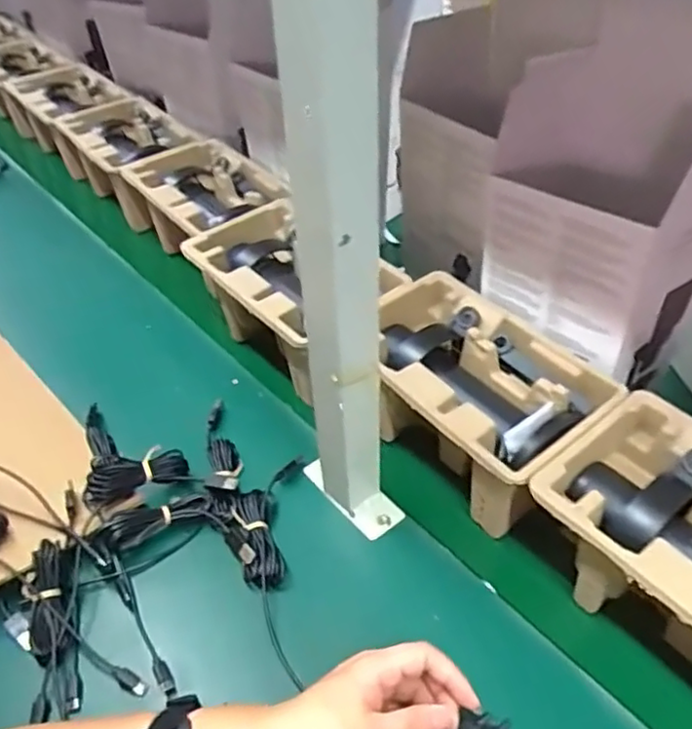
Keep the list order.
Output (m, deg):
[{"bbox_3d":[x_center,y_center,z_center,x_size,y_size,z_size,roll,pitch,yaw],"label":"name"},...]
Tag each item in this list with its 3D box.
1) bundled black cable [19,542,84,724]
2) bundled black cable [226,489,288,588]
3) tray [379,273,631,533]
[{"bbox_3d":[-0.224,0.202,0.492,0.032,0.029,0.125,-14,64,-13],"label":"bundled black cable"},{"bbox_3d":[-0.079,0.150,0.543,0.041,0.023,0.084,-12,42,-11],"label":"bundled black cable"},{"bbox_3d":[0.111,0.031,0.584,0.151,0.104,0.221,-31,48,-28],"label":"tray"}]

